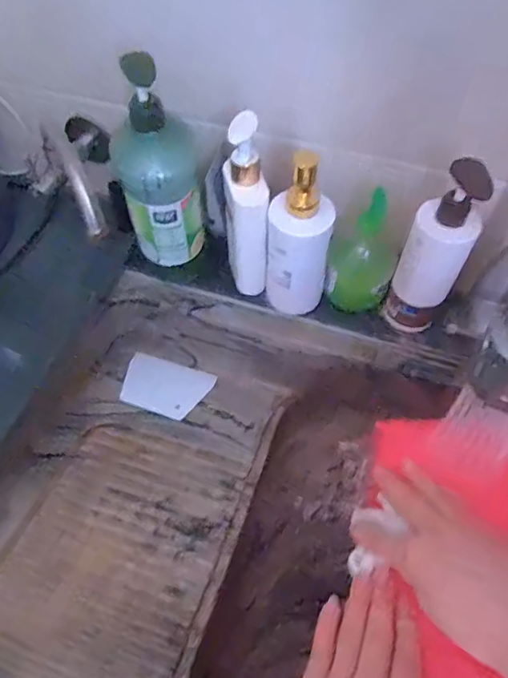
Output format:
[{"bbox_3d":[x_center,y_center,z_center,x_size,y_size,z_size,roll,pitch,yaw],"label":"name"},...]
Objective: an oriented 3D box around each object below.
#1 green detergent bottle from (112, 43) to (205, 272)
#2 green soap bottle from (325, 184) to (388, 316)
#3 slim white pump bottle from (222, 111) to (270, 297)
[{"bbox_3d":[-0.108,-0.195,0.566,0.086,0.241,0.087,-10,56,-6],"label":"green detergent bottle"},{"bbox_3d":[0.131,-0.100,0.601,0.073,0.145,0.054,9,56,7],"label":"green soap bottle"},{"bbox_3d":[-0.008,-0.145,0.580,0.047,0.227,0.046,-1,56,-1],"label":"slim white pump bottle"}]

